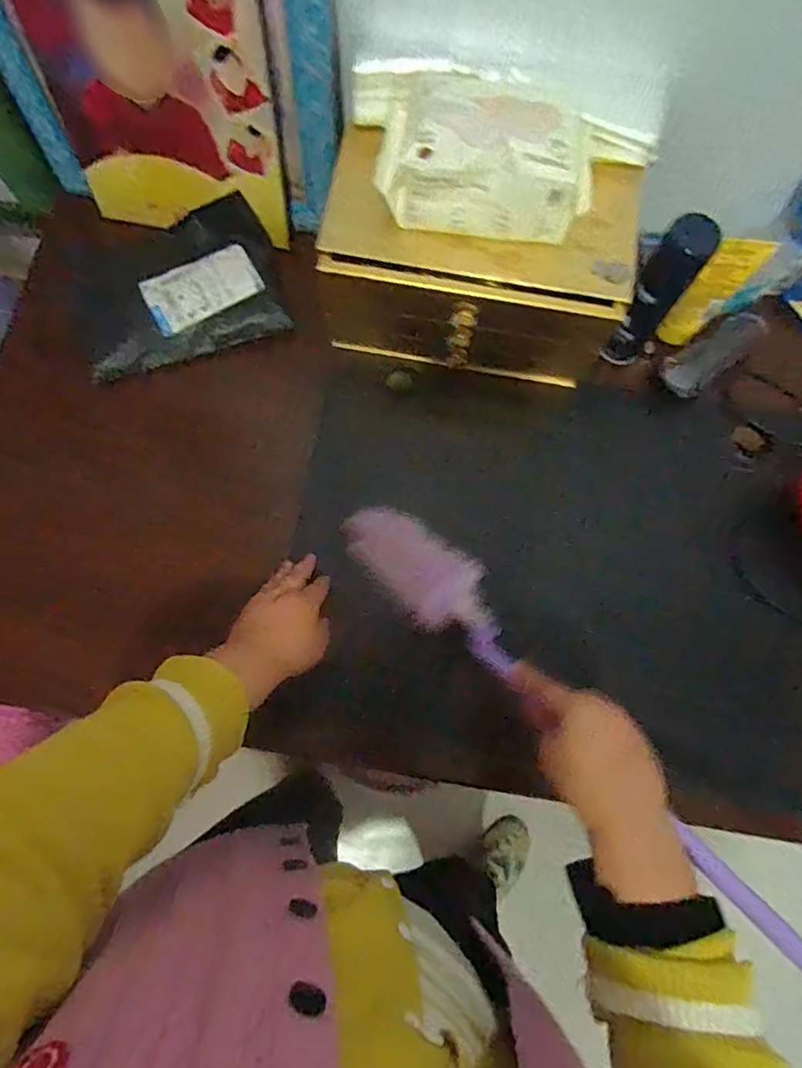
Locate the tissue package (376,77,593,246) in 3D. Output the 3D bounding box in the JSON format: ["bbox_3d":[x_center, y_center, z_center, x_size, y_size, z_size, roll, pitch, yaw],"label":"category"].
[{"bbox_3d":[0.078,-0.344,0.519,0.188,0.076,0.116,10,76,1],"label":"tissue package"}]

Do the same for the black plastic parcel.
[{"bbox_3d":[-0.269,-0.293,0.691,0.238,0.043,0.182,-13,77,-5],"label":"black plastic parcel"}]

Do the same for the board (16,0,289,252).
[{"bbox_3d":[-0.250,-0.450,0.599,0.242,0.270,0.025,14,60,5],"label":"board"}]

